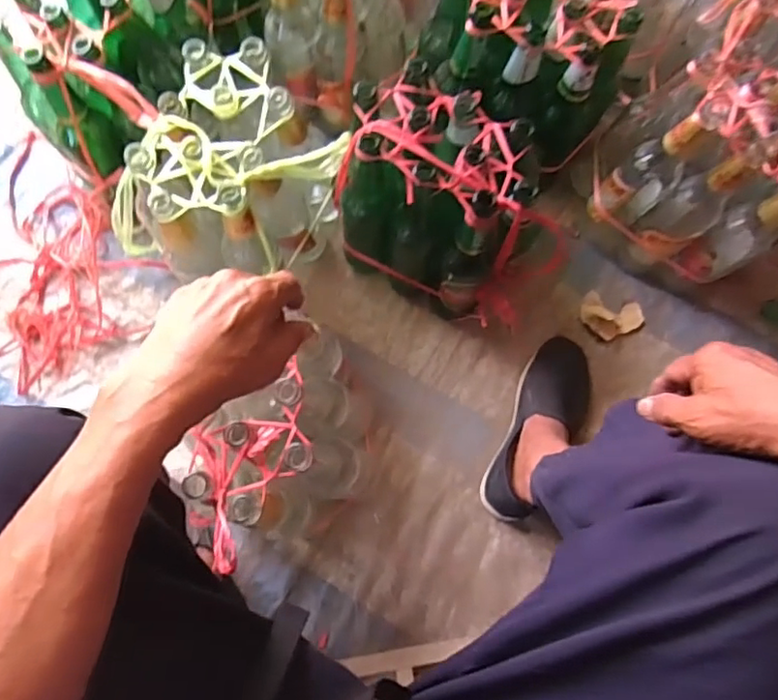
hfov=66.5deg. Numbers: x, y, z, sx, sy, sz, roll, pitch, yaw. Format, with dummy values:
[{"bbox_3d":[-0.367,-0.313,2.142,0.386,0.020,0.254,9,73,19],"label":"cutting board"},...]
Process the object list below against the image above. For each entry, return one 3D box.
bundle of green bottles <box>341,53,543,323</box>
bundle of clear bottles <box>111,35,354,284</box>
[{"bbox_3d":[0.057,-0.183,0.750,0.225,0.259,0.166,33,77,8],"label":"bundle of green bottles"},{"bbox_3d":[-0.194,-0.184,0.745,0.189,0.247,0.246,41,79,9],"label":"bundle of clear bottles"}]

